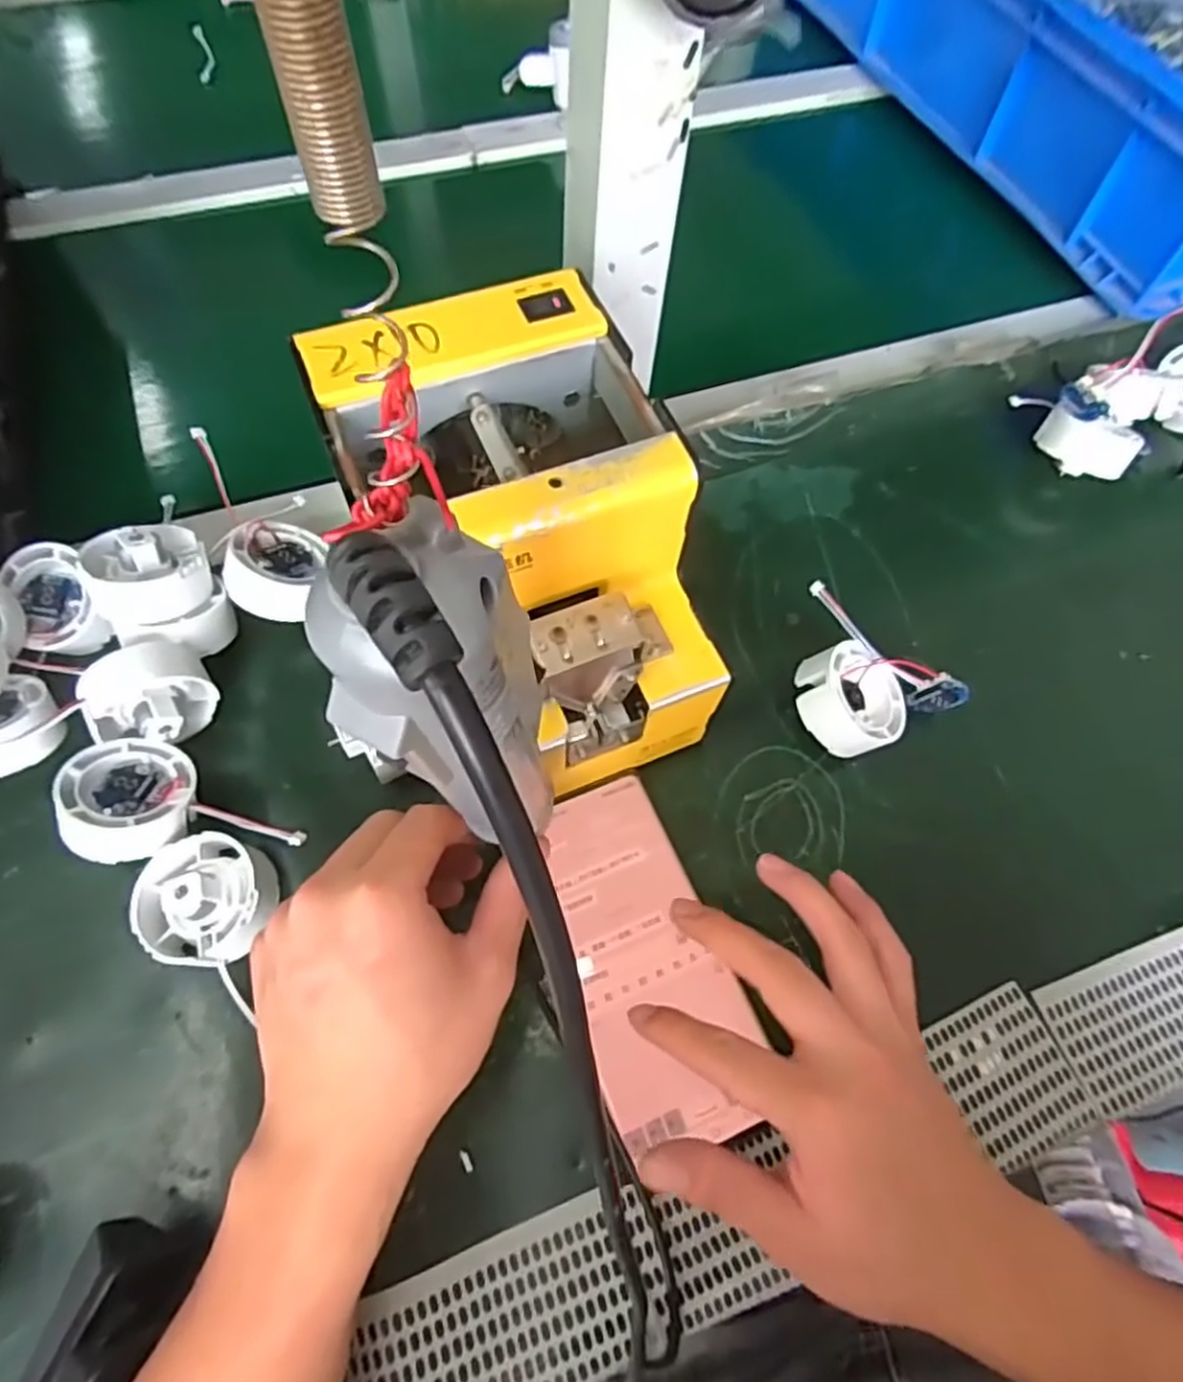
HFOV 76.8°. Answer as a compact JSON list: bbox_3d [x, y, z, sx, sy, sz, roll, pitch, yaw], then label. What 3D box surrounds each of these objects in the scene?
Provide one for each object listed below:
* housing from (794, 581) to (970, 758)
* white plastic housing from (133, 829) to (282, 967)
[{"bbox_3d":[0.138,0.002,0.383,0.093,0.044,0.070,30,67,12],"label":"housing"},{"bbox_3d":[-0.169,0.090,0.325,0.057,0.029,0.053,1,64,-2],"label":"white plastic housing"}]

